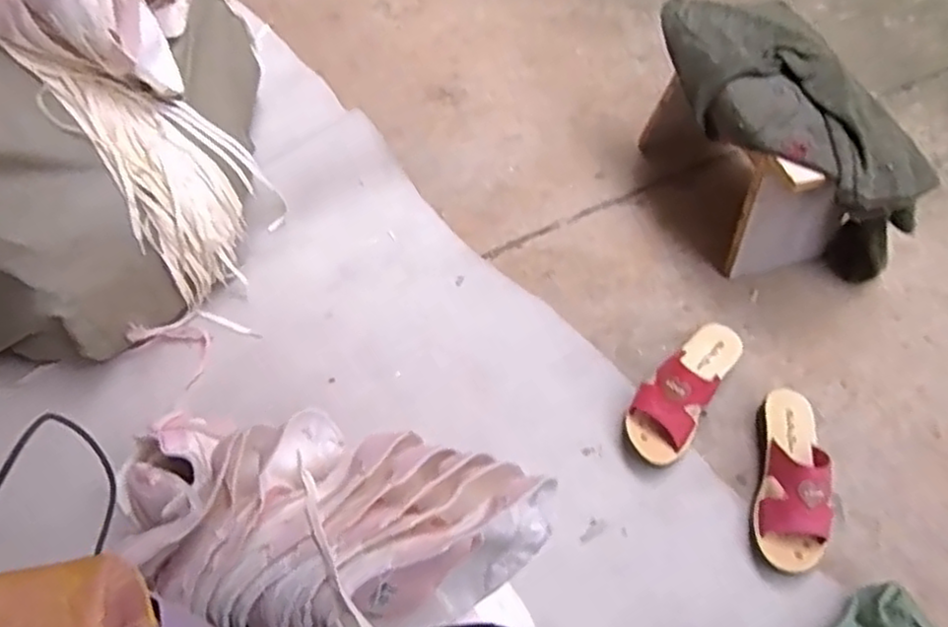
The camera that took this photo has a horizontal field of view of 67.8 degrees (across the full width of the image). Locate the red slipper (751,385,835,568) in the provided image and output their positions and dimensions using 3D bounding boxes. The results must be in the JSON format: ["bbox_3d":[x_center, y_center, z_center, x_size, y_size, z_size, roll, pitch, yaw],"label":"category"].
[{"bbox_3d":[0.396,0.196,0.866,0.081,0.078,0.227,13,59,6],"label":"red slipper"}]

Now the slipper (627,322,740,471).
[{"bbox_3d":[0.277,0.092,0.929,0.083,0.081,0.223,32,62,16],"label":"slipper"}]

